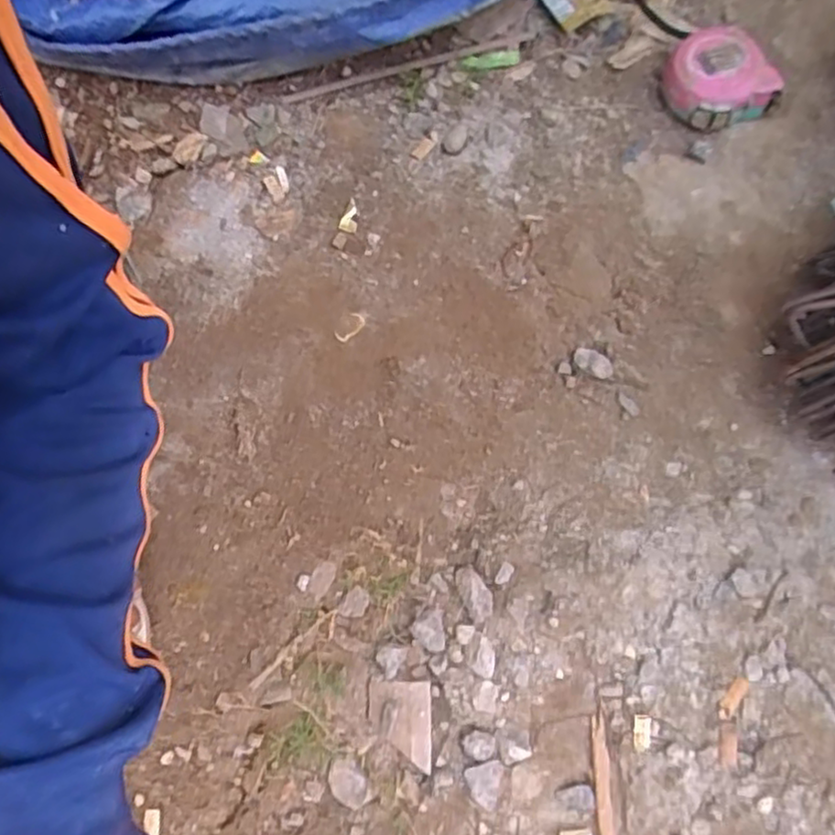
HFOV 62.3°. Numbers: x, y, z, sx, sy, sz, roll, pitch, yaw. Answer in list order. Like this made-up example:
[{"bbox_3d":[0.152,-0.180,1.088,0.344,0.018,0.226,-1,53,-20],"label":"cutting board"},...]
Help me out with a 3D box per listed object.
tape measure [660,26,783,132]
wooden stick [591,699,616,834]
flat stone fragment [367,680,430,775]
[{"bbox_3d":[0.256,-0.290,0.591,0.081,0.043,0.081,0,73,0],"label":"tape measure"},{"bbox_3d":[0.122,0.251,0.448,0.010,0.009,0.114,-2,73,-1],"label":"wooden stick"},{"bbox_3d":[-0.013,0.205,0.462,0.043,0.010,0.053,2,73,1],"label":"flat stone fragment"}]

